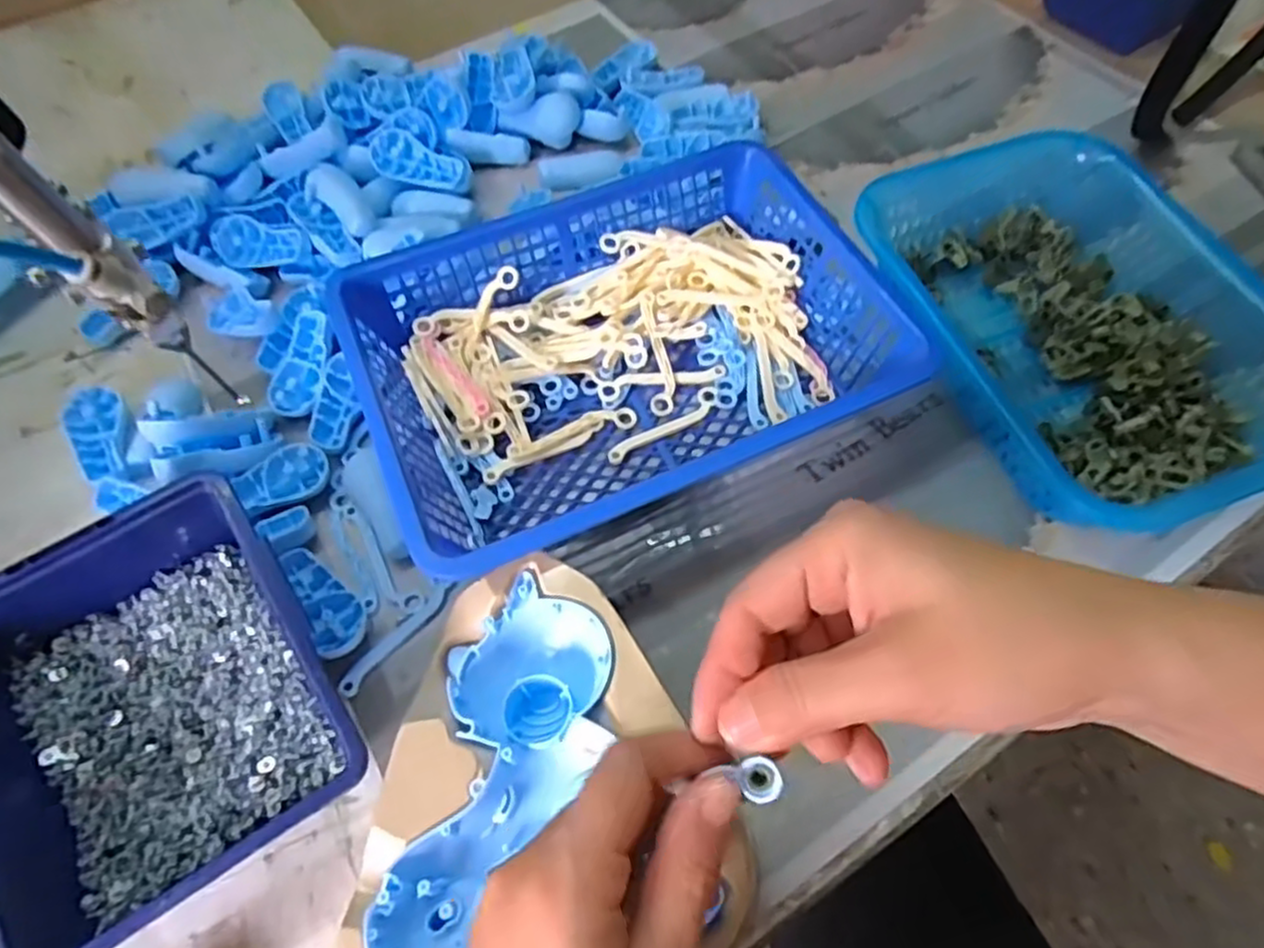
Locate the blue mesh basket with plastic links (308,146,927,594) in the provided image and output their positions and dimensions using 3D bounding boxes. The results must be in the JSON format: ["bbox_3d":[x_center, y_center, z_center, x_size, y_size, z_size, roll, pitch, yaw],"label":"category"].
[{"bbox_3d":[-0.008,-0.078,0.433,0.290,0.058,0.200,-22,63,-10],"label":"blue mesh basket with plastic links"}]

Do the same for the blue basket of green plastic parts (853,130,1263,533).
[{"bbox_3d":[0.252,-0.090,0.429,0.191,0.066,0.249,-19,63,-9],"label":"blue basket of green plastic parts"}]

